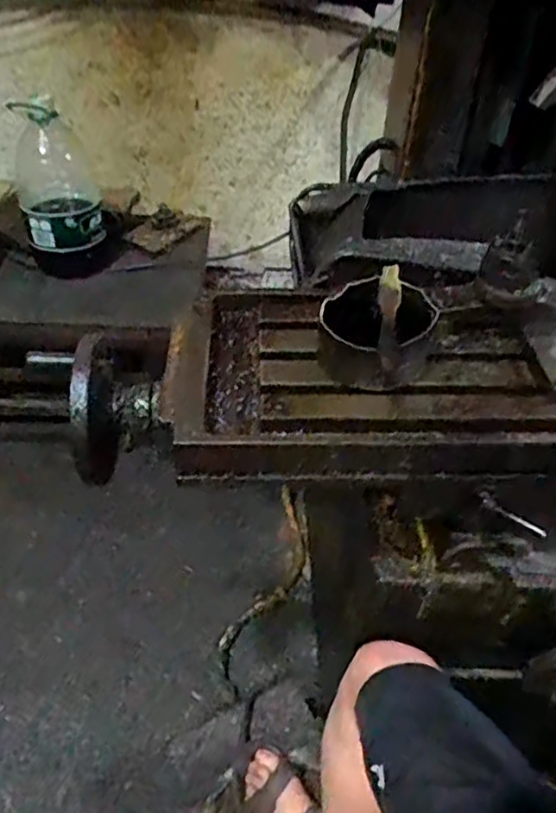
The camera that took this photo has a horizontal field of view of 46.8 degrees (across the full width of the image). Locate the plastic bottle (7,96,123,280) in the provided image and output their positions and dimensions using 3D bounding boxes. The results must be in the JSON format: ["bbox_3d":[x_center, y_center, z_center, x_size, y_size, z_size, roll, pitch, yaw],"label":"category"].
[{"bbox_3d":[-0.446,-0.456,1.354,0.197,0.337,0.151,-13,46,-16],"label":"plastic bottle"}]

